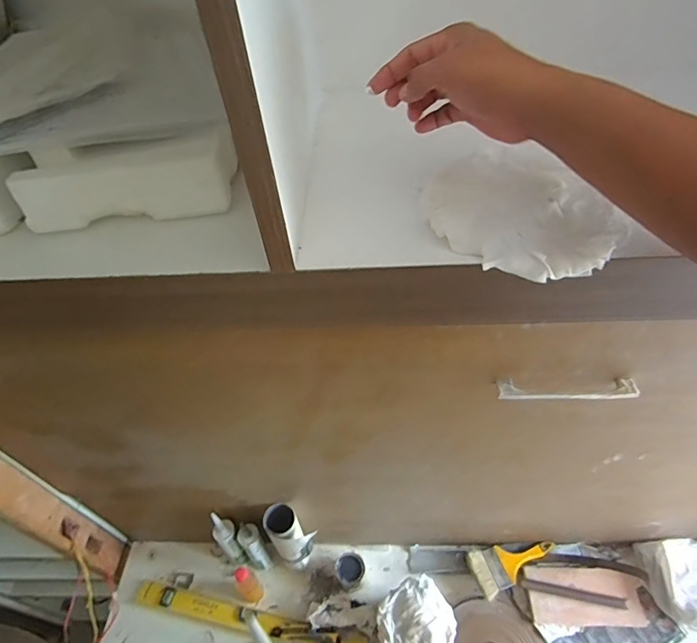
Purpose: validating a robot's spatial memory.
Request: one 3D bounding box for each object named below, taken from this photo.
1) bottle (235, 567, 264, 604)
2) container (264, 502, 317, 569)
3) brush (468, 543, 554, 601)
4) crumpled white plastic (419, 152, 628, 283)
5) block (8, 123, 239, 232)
[{"bbox_3d":[-0.243,0.636,1.124,0.052,0.166,0.055,34,60,30],"label":"bottle"},{"bbox_3d":[-0.134,0.524,1.113,0.094,0.258,0.079,30,58,28],"label":"container"},{"bbox_3d":[0.417,0.603,1.174,0.215,0.020,0.103,-19,50,-10],"label":"brush"},{"bbox_3d":[0.145,-0.101,0.424,0.140,0.020,0.175,-24,51,-14],"label":"crumpled white plastic"},{"bbox_3d":[-0.208,-0.133,0.444,0.205,0.065,0.045,-7,49,-1],"label":"block"}]

